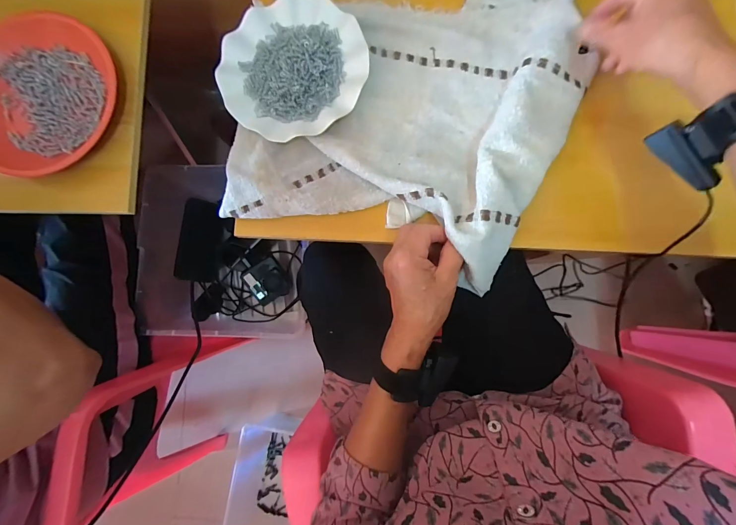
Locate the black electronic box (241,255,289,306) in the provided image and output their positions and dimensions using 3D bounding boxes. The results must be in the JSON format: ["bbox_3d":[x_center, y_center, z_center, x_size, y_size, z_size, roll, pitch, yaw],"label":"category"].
[{"bbox_3d":[-0.199,0.036,0.651,0.073,0.030,0.080,-28,102,1],"label":"black electronic box"}]

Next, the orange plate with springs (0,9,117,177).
[{"bbox_3d":[-0.381,-0.198,0.387,0.168,0.036,0.175,0,87,4],"label":"orange plate with springs"}]

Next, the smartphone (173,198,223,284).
[{"bbox_3d":[-0.344,-0.045,0.680,0.010,0.080,0.167,-2,81,45],"label":"smartphone"}]

